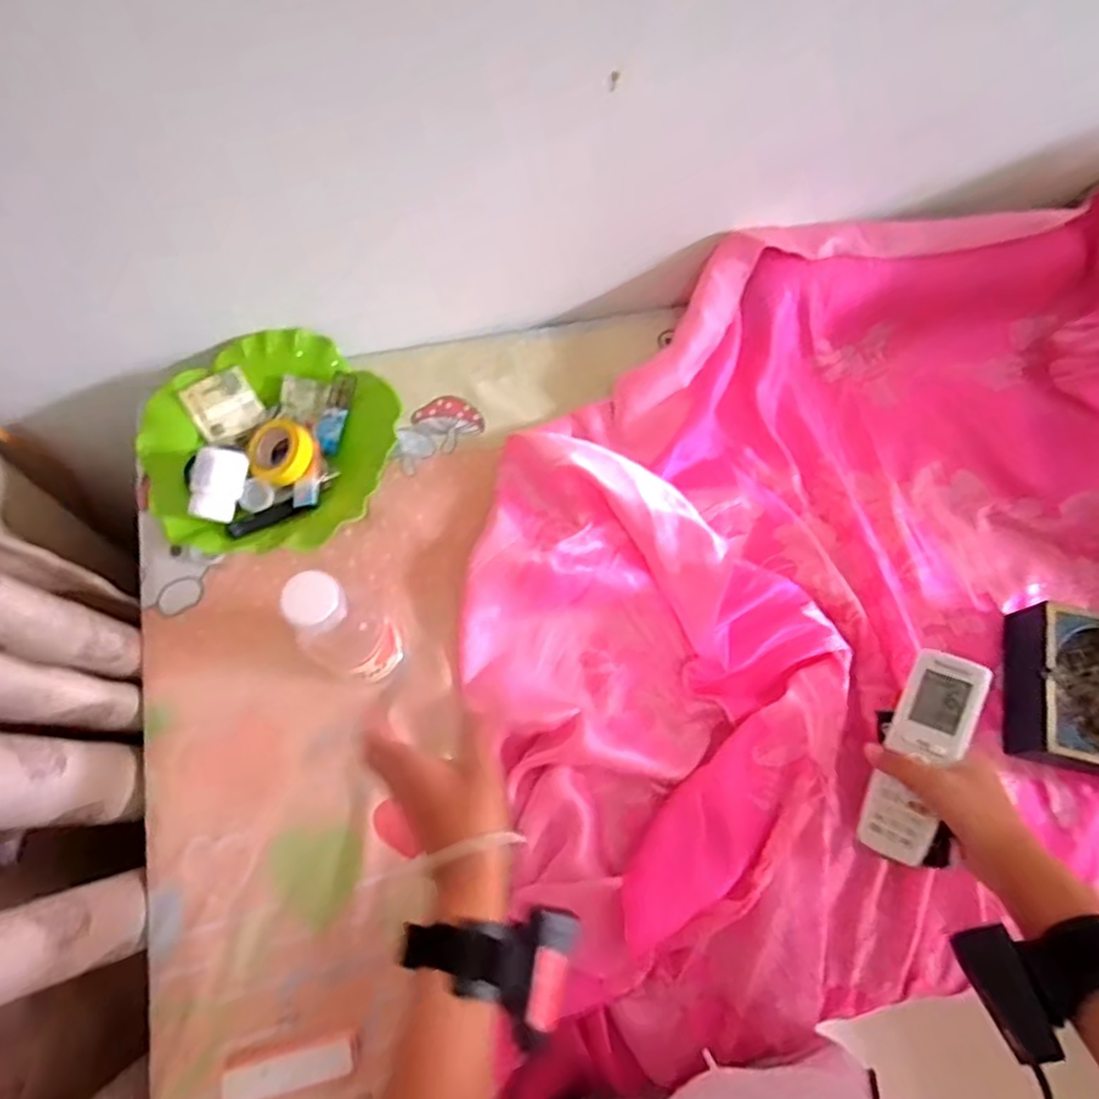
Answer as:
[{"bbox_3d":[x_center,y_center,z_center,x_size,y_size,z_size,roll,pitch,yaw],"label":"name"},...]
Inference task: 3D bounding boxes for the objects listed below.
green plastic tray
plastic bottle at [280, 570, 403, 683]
[{"bbox_3d":[-0.267,-0.104,0.663,0.234,0.069,0.231,1,70,-2],"label":"green plastic tray"},{"bbox_3d":[-0.160,0.064,0.536,0.063,0.196,0.060,24,72,5],"label":"plastic bottle"}]

